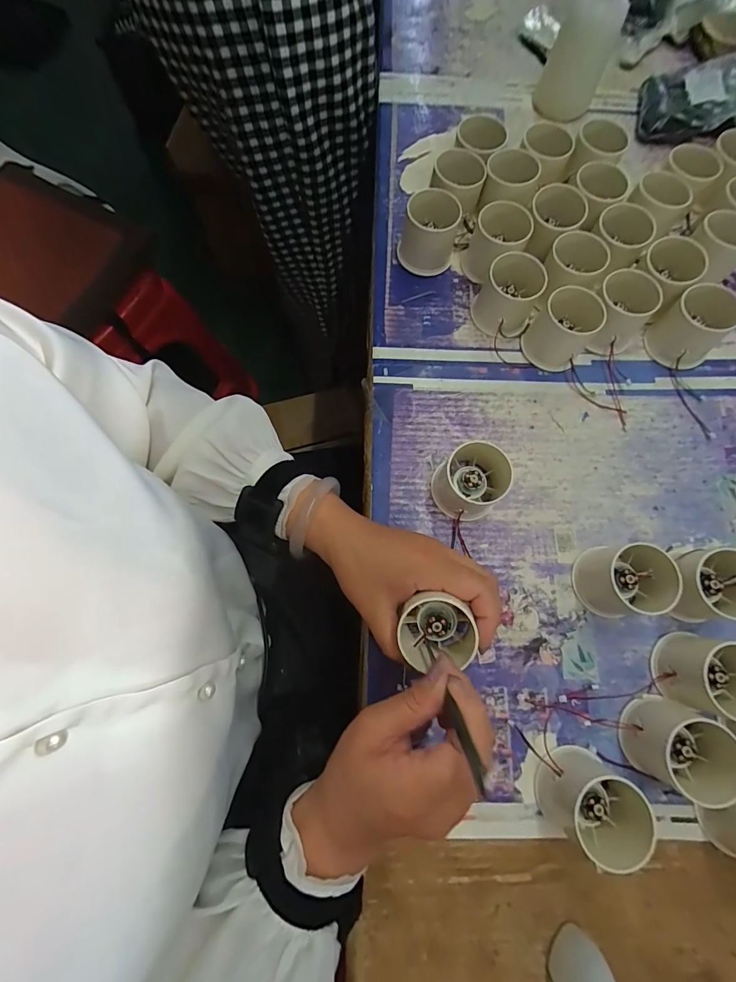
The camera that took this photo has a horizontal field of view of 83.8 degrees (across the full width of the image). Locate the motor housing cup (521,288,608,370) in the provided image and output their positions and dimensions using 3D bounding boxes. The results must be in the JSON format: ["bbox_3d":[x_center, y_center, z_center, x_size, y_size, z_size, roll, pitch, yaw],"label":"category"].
[{"bbox_3d":[0.175,-0.146,0.373,0.051,0.049,0.052,0,75,0],"label":"motor housing cup"}]

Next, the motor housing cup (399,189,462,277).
[{"bbox_3d":[0.059,-0.248,0.398,0.051,0.051,0.053,0,75,0],"label":"motor housing cup"}]

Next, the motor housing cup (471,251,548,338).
[{"bbox_3d":[0.130,-0.180,0.380,0.053,0.048,0.051,0,75,0],"label":"motor housing cup"}]

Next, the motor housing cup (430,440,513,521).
[{"bbox_3d":[0.083,-0.007,0.334,0.056,0.054,0.053,0,75,0],"label":"motor housing cup"}]

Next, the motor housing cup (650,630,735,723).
[{"bbox_3d":[0.253,0.135,0.299,0.068,0.041,0.054,15,75,4],"label":"motor housing cup"}]

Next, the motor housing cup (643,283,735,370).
[{"bbox_3d":[0.298,-0.151,0.371,0.067,0.046,0.056,-35,77,-9],"label":"motor housing cup"}]

